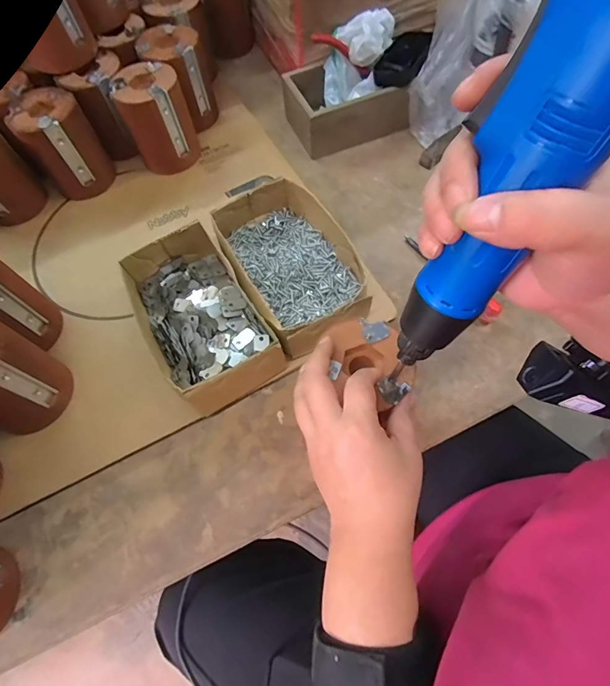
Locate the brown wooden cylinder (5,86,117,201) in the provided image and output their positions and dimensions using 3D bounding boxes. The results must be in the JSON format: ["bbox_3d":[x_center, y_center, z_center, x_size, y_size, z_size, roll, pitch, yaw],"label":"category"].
[{"bbox_3d":[-0.295,-0.244,0.492,0.078,0.104,0.073,-34,67,-12],"label":"brown wooden cylinder"}]

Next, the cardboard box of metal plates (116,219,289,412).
[{"bbox_3d":[-0.106,-0.024,0.400,0.107,0.065,0.193,-31,67,-11],"label":"cardboard box of metal plates"}]

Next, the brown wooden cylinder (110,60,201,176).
[{"bbox_3d":[-0.184,-0.281,0.502,0.076,0.100,0.081,-12,64,-2],"label":"brown wooden cylinder"}]

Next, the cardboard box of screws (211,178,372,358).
[{"bbox_3d":[-0.013,-0.079,0.423,0.113,0.062,0.191,-29,66,-10],"label":"cardboard box of screws"}]

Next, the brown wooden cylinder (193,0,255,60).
[{"bbox_3d":[-0.127,-0.527,0.626,0.081,0.100,0.079,-6,64,0],"label":"brown wooden cylinder"}]

